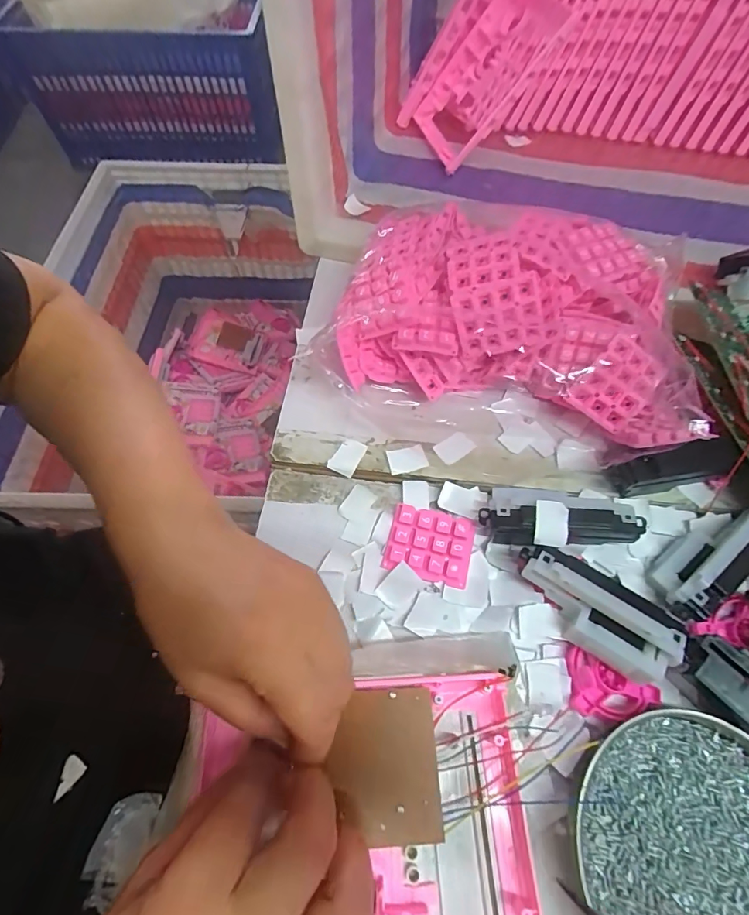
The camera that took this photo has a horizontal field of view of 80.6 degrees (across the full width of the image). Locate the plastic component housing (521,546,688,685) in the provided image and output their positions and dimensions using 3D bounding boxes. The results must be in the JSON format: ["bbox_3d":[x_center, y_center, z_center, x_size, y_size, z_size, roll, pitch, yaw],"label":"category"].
[{"bbox_3d":[0.136,0.096,0.277,0.098,0.036,0.039,34,68,16],"label":"plastic component housing"}]

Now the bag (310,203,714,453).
[{"bbox_3d":[0.113,-0.115,0.358,0.275,0.080,0.175,14,64,7],"label":"bag"}]

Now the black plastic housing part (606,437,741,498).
[{"bbox_3d":[0.213,0.008,0.321,0.085,0.031,0.022,-8,63,-4],"label":"black plastic housing part"}]

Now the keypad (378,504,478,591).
[{"bbox_3d":[0.040,0.061,0.316,0.060,0.008,0.050,14,64,7],"label":"keypad"}]

